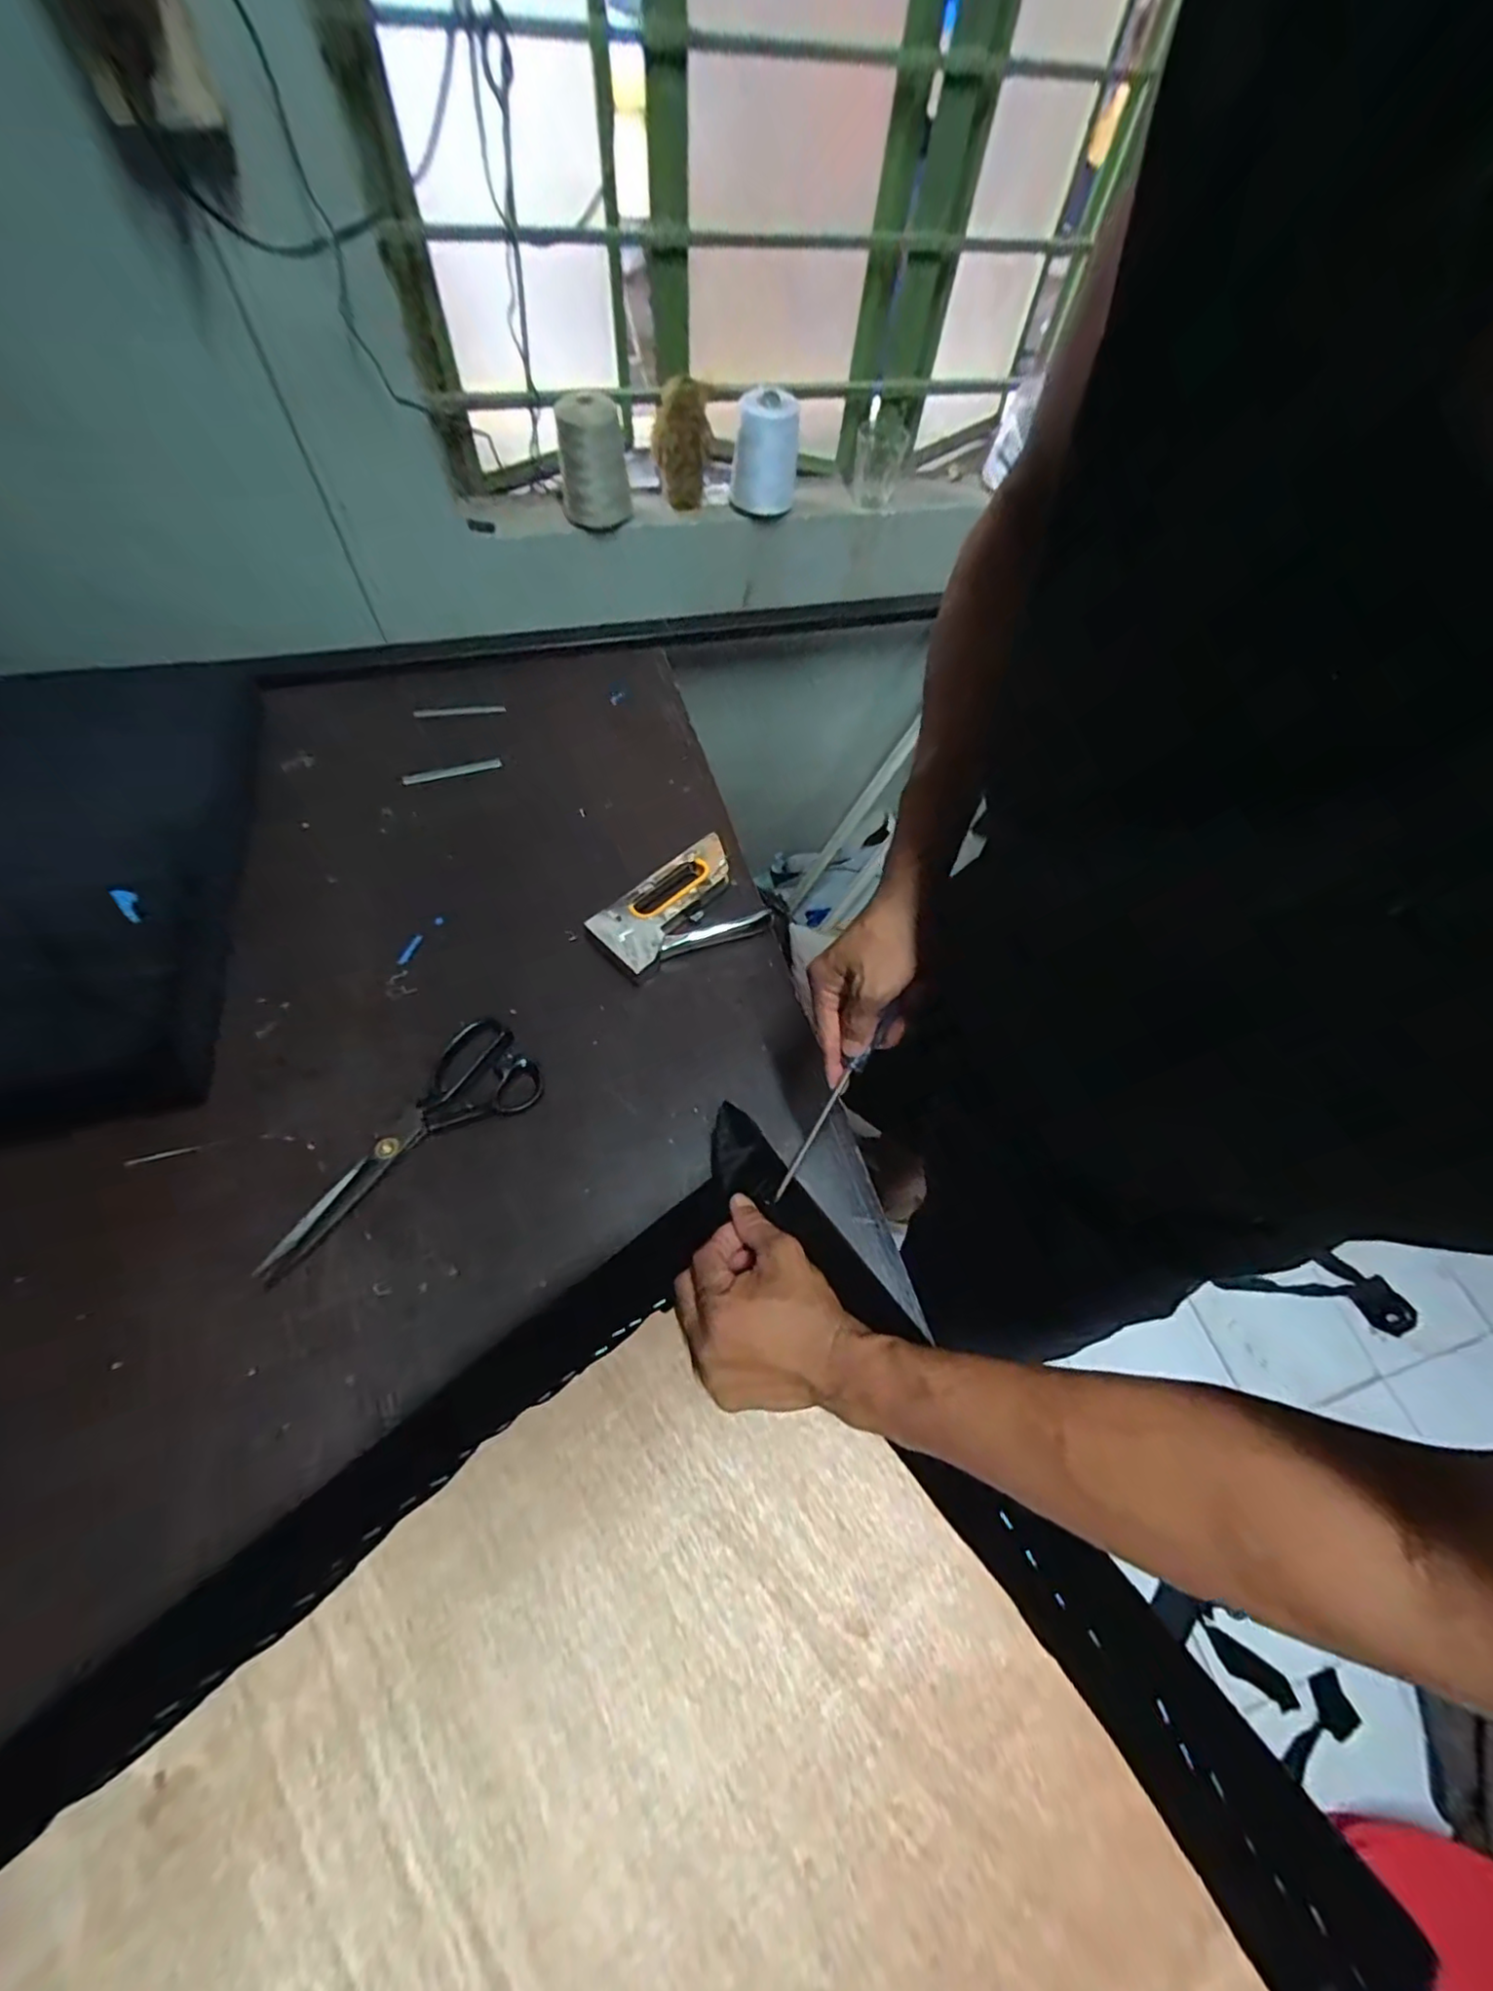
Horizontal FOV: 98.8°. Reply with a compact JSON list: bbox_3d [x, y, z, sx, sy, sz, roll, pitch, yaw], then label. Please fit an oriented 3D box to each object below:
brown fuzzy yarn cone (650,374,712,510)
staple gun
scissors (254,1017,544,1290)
[{"bbox_3d":[-0.077,-0.652,0.762,0.069,0.111,0.051,-1,61,-3],"label":"brown fuzzy yarn cone"},{"bbox_3d":[-0.075,-0.085,0.649,0.166,0.031,0.118,-27,66,-16],"label":"staple gun"},{"bbox_3d":[-0.285,0.121,0.525,0.089,0.019,0.242,40,67,18],"label":"scissors"}]

